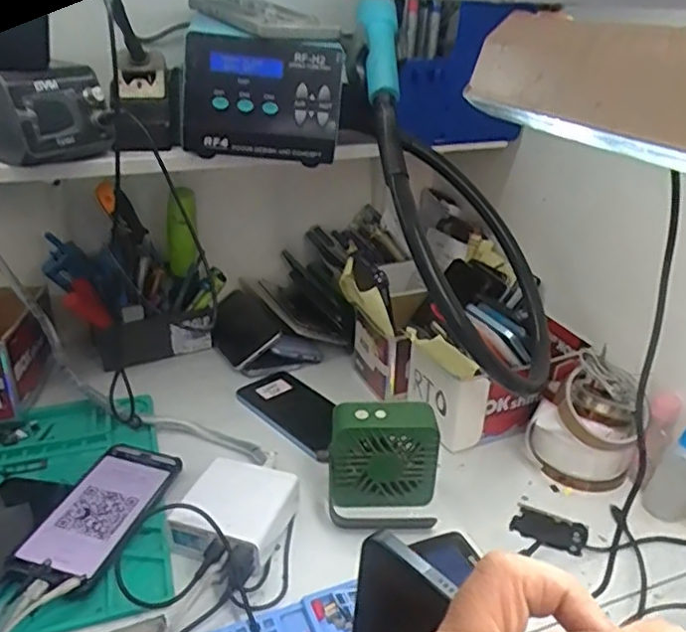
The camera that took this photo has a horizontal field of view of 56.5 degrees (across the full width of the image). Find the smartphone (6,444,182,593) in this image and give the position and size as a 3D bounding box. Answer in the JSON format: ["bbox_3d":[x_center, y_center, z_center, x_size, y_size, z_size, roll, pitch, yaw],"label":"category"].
[{"bbox_3d":[-0.214,0.172,0.566,0.078,0.011,0.161,11,27,9],"label":"smartphone"}]

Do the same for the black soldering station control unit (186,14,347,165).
[{"bbox_3d":[-0.082,-0.220,0.639,0.154,0.107,0.083,-1,27,-7],"label":"black soldering station control unit"}]

